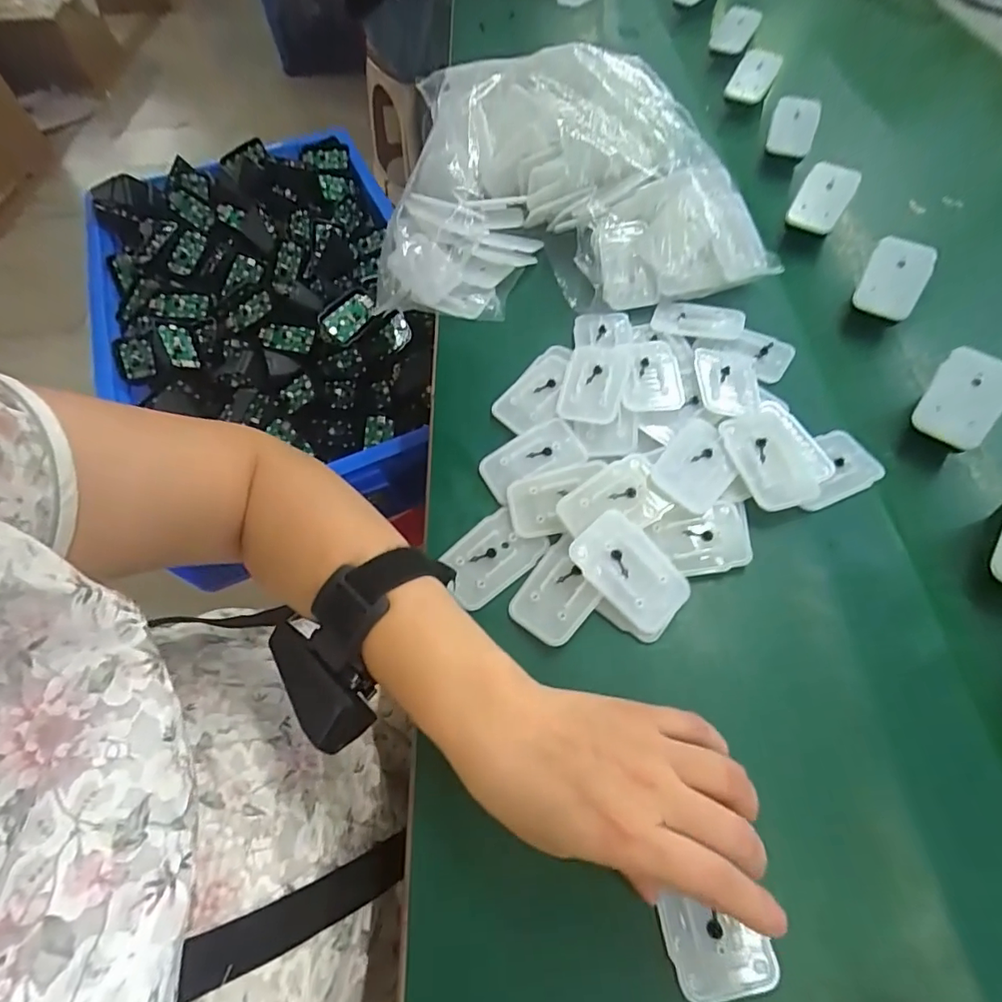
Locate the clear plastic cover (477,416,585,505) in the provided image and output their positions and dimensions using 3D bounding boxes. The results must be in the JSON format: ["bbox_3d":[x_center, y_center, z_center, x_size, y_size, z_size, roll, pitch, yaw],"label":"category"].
[{"bbox_3d":[0.020,-0.029,0.364,0.068,0.004,0.042,-29,62,-1],"label":"clear plastic cover"}]

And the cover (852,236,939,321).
[{"bbox_3d":[0.299,-0.169,0.404,0.042,0.008,0.057,26,96,11],"label":"cover"}]

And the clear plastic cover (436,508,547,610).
[{"bbox_3d":[-0.006,0.035,0.337,0.061,0.004,0.043,-39,66,-18],"label":"clear plastic cover"}]

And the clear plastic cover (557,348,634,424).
[{"bbox_3d":[0.067,-0.085,0.381,0.042,0.014,0.069,14,62,10],"label":"clear plastic cover"}]

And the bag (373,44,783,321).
[{"bbox_3d":[0.046,-0.285,0.460,0.302,0.102,0.247,-5,60,0],"label":"bag"}]

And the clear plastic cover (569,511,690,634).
[{"bbox_3d":[0.076,0.041,0.314,0.043,0.005,0.069,-41,82,-15],"label":"clear plastic cover"}]

